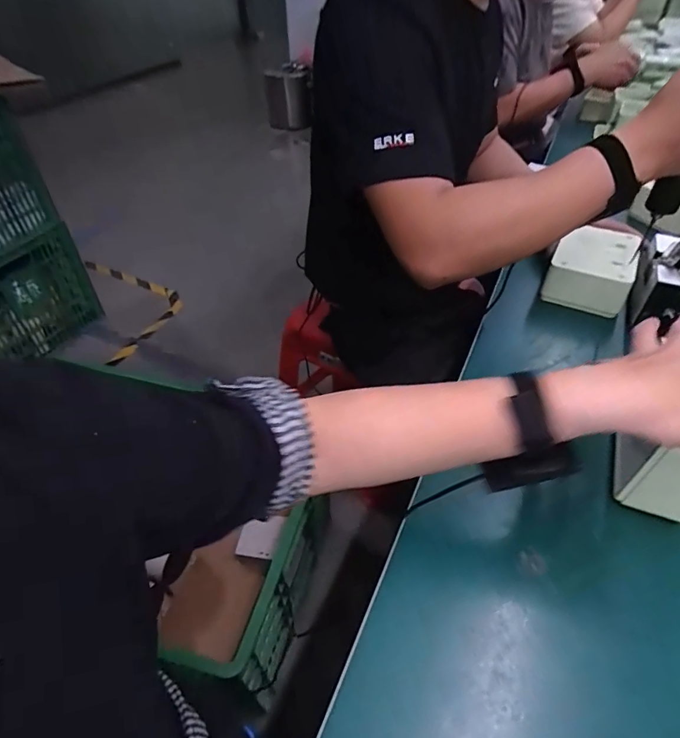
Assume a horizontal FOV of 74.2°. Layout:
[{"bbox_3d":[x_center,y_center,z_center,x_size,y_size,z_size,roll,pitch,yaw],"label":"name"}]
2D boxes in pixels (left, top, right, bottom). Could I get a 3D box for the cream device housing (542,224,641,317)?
[{"bbox_3d":[0.361,-0.150,0.645,0.099,0.060,0.144,22,49,21],"label":"cream device housing"}]

